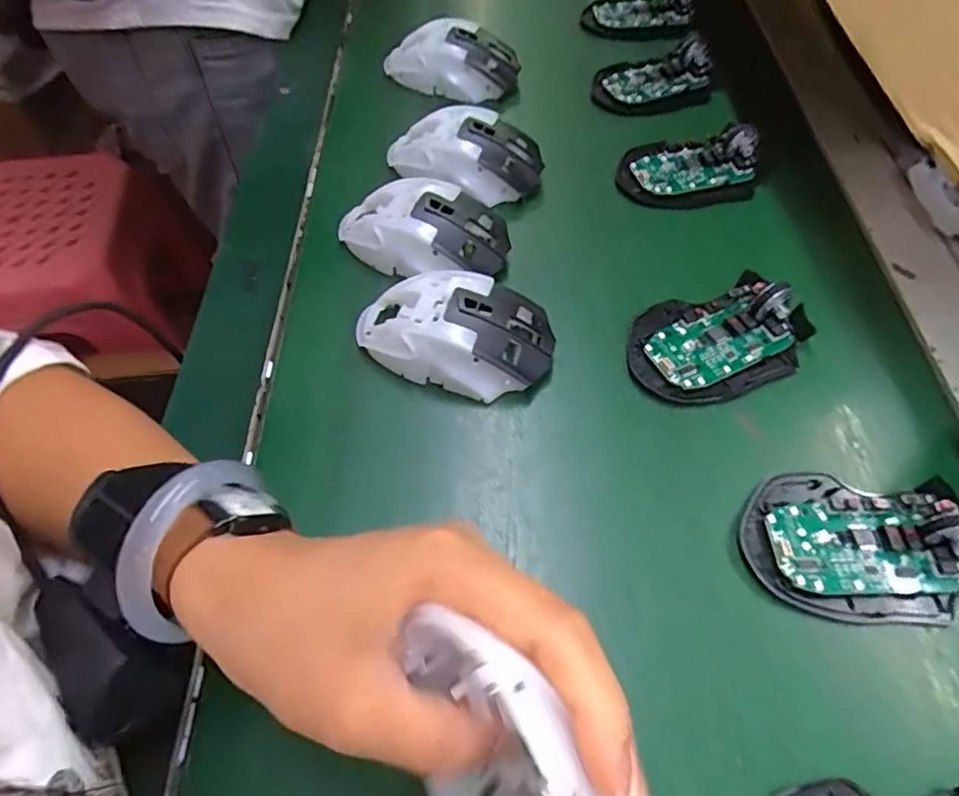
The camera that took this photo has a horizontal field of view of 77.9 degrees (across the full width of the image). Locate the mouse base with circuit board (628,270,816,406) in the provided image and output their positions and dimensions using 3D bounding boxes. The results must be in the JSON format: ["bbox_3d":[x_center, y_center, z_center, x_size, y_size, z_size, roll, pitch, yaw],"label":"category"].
[{"bbox_3d":[0.142,-0.036,0.350,0.109,0.031,0.070,-14,56,-10],"label":"mouse base with circuit board"}]

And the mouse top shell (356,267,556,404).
[{"bbox_3d":[-0.015,-0.037,0.341,0.113,0.038,0.063,9,62,8],"label":"mouse top shell"}]

